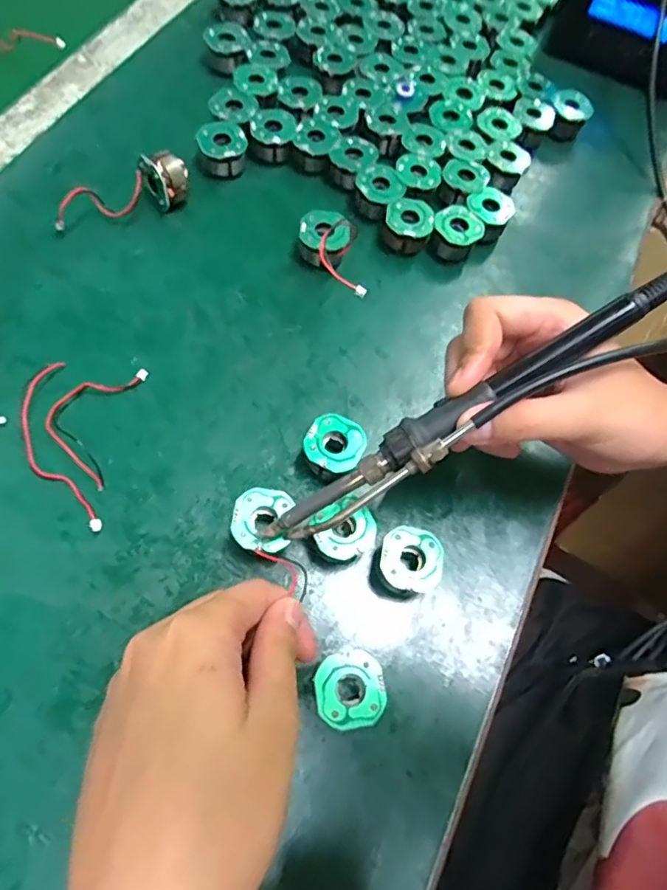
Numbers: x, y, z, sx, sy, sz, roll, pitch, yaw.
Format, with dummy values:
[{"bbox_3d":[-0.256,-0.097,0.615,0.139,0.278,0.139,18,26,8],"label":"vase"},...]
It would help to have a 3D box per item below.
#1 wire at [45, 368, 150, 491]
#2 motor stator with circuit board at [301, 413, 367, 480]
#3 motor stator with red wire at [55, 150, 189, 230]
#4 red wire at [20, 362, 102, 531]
[{"bbox_3d":[-0.129,-0.017,0.288,0.037,0.017,0.070,14,66,-1],"label":"wire"},{"bbox_3d":[0.000,0.003,0.292,0.030,0.022,0.032,3,67,-6],"label":"motor stator with circuit board"},{"bbox_3d":[-0.132,-0.158,0.343,0.085,0.026,0.024,-14,70,-13],"label":"motor stator with red wire"},{"bbox_3d":[-0.144,0.000,0.282,0.026,0.012,0.101,-18,71,-14],"label":"red wire"}]

